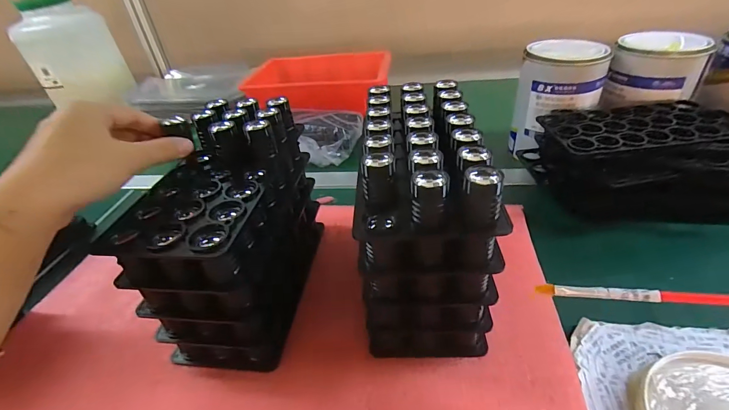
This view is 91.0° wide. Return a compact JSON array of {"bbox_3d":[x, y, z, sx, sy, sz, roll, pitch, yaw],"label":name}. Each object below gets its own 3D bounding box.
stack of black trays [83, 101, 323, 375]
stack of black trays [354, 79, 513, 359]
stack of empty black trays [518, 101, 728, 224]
[{"bbox_3d":[-0.116,0.018,0.330,0.094,0.160,0.183,0,37,10],"label":"stack of black trays"},{"bbox_3d":[0.049,0.007,0.321,0.101,0.170,0.175,-4,36,4],"label":"stack of black trays"},{"bbox_3d":[0.326,-0.053,0.431,0.236,0.089,0.127,1,37,10],"label":"stack of empty black trays"}]

